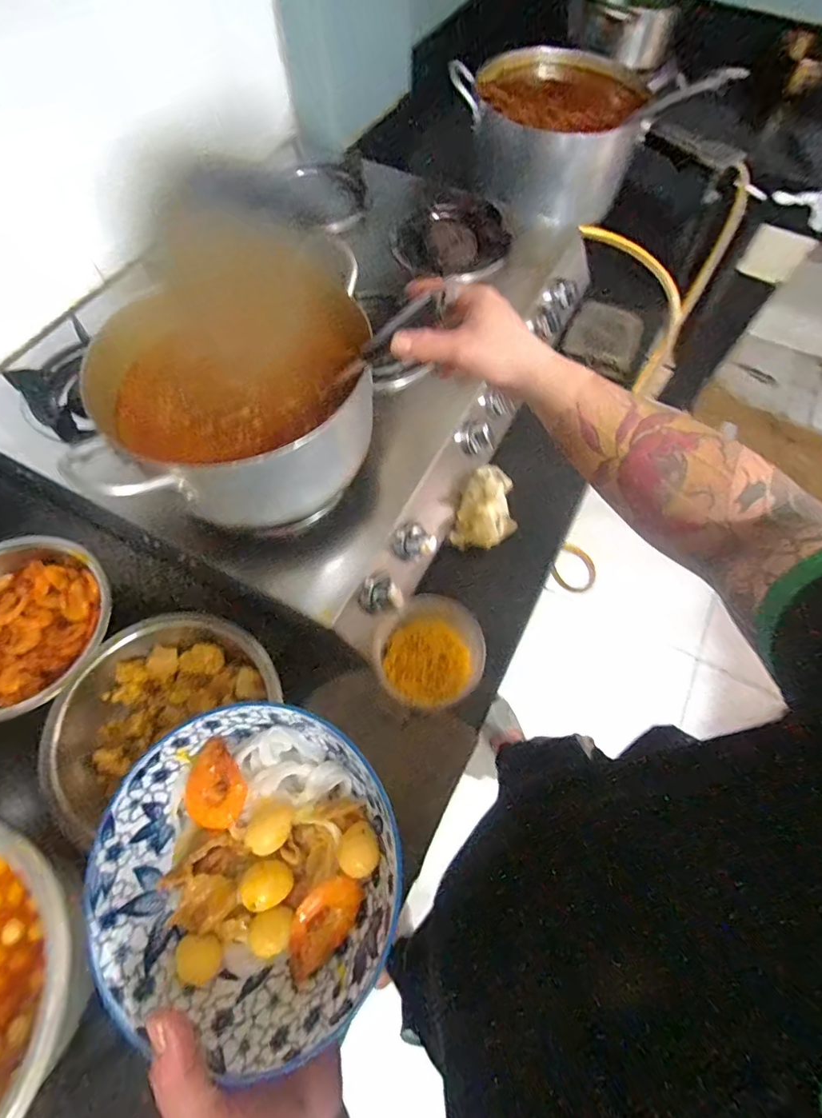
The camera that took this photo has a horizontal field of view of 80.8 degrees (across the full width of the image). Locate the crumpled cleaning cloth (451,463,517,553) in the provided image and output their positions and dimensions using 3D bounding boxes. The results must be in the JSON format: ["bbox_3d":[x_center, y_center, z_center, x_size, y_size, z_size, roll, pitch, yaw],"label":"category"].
[{"bbox_3d":[0.115,-0.072,0.690,0.080,0.055,0.128,21,64,12],"label":"crumpled cleaning cloth"}]

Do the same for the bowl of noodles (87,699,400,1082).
[{"bbox_3d":[-0.094,0.180,0.282,0.165,0.058,0.165,0,62,1],"label":"bowl of noodles"}]

